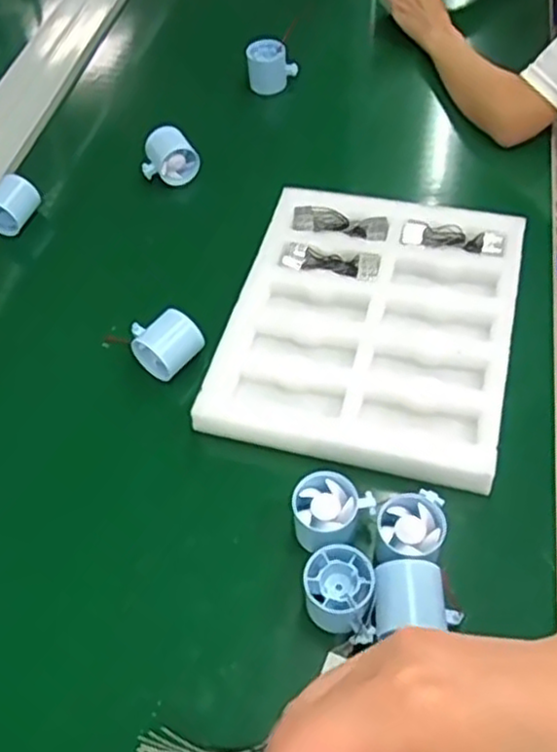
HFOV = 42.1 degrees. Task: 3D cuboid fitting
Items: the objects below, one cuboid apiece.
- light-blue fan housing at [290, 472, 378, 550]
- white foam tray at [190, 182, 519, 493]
[{"bbox_3d":[0.042,0.115,0.615,0.065,0.039,0.058,-40,61,-22],"label":"light-blue fan housing"},{"bbox_3d":[0.092,-0.062,0.740,0.274,0.025,0.322,11,56,12],"label":"white foam tray"}]

